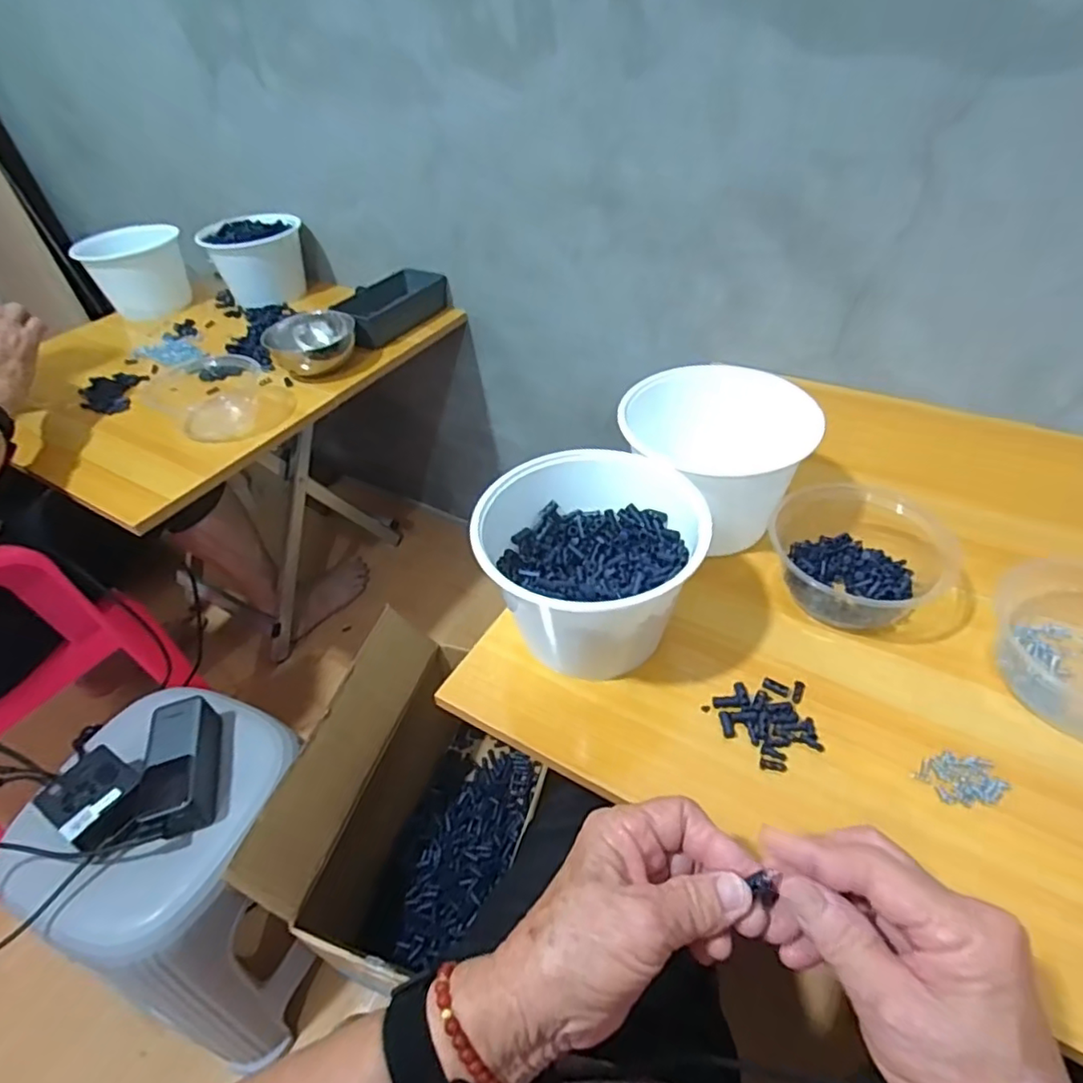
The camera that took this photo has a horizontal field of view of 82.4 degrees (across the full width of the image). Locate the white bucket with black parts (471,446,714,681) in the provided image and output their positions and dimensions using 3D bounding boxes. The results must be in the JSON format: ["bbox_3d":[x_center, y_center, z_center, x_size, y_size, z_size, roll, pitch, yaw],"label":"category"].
[{"bbox_3d":[0.042,0.018,0.492,0.164,0.113,0.160,-3,44,3],"label":"white bucket with black parts"}]

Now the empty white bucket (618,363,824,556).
[{"bbox_3d":[0.153,-0.070,0.565,0.160,0.119,0.145,-6,44,0],"label":"empty white bucket"}]

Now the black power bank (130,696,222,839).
[{"bbox_3d":[-0.377,0.235,0.645,0.061,0.051,0.130,-15,44,-9],"label":"black power bank"}]

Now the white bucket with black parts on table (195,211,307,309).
[{"bbox_3d":[-0.479,-0.478,1.060,0.161,0.112,0.134,-22,46,-16],"label":"white bucket with black parts on table"}]

